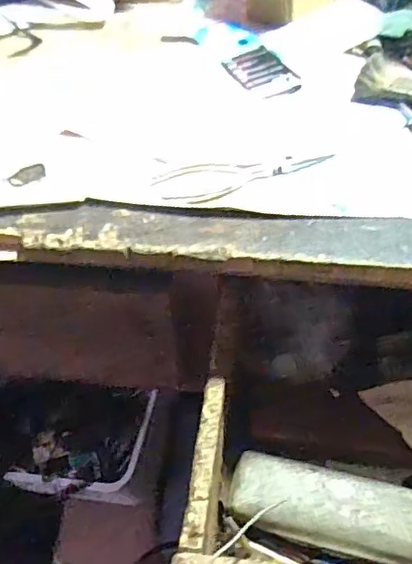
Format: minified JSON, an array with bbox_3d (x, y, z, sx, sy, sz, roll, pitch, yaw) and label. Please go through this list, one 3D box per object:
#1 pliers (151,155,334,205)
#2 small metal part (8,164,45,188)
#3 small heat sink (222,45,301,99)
[{"bbox_3d":[0.030,-0.091,0.476,0.145,0.006,0.046,-16,46,-16],"label":"pliers"},{"bbox_3d":[-0.153,-0.093,0.493,0.032,0.004,0.028,-24,48,-23],"label":"small metal part"},{"bbox_3d":[0.057,-0.217,0.594,0.053,0.008,0.095,-17,46,-16],"label":"small heat sink"}]

